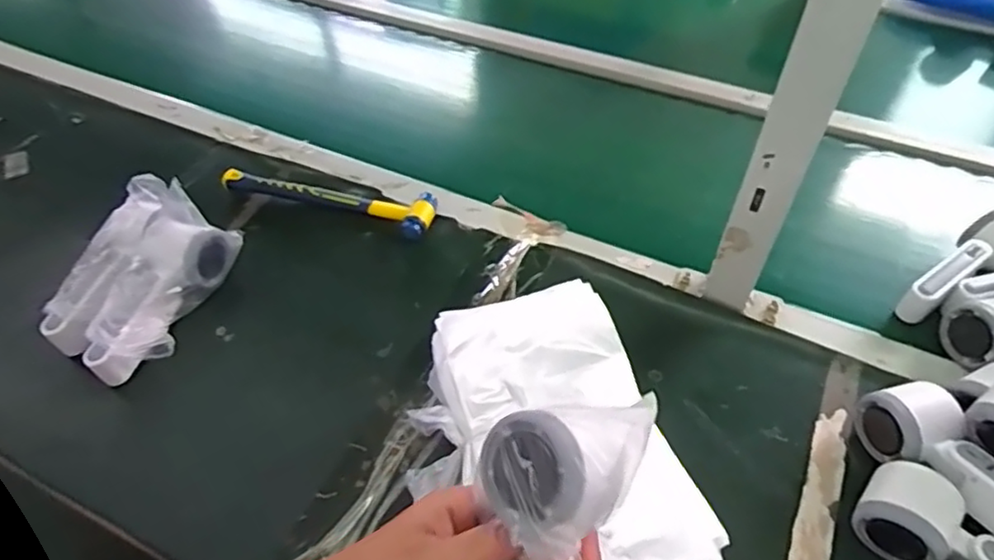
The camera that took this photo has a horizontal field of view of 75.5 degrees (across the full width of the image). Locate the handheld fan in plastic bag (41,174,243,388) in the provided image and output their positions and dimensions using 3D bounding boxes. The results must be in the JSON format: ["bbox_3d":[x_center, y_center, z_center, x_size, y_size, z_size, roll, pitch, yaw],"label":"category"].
[{"bbox_3d":[-0.337,-0.003,0.605,0.103,0.076,0.185,16,53,14],"label":"handheld fan in plastic bag"}]

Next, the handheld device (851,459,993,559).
[{"bbox_3d":[0.335,0.197,0.441,0.164,0.049,0.066,34,59,26],"label":"handheld device"}]

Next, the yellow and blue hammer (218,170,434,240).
[{"bbox_3d":[-0.183,-0.096,0.709,0.240,0.022,0.063,13,52,12],"label":"yellow and blue hammer"}]

